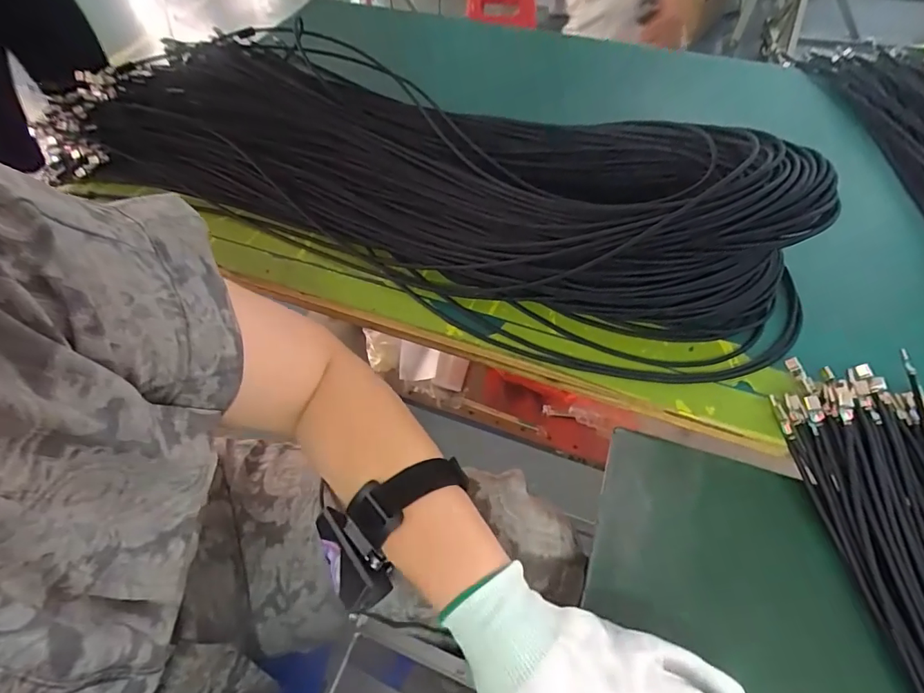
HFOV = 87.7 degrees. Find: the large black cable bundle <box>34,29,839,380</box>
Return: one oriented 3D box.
[{"bbox_3d":[-0.052,-0.211,0.490,0.774,0.122,0.294,24,59,16],"label":"large black cable bundle"}]

